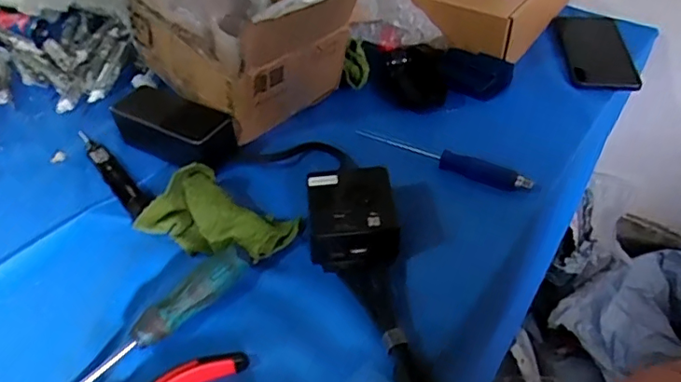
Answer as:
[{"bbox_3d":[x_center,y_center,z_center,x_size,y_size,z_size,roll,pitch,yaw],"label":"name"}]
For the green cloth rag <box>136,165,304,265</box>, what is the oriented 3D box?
[{"bbox_3d":[-0.113,0.022,0.488,0.136,0.034,0.068,20,48,19],"label":"green cloth rag"}]

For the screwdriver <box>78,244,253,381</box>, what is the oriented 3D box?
[{"bbox_3d":[-0.164,0.119,0.390,0.029,0.034,0.246,32,53,29],"label":"screwdriver"}]

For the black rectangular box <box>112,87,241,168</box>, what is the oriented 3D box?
[{"bbox_3d":[-0.176,-0.065,0.567,0.136,0.041,0.066,22,49,21],"label":"black rectangular box"}]

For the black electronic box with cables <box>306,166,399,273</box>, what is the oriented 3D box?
[{"bbox_3d":[0.009,0.024,0.467,0.072,0.045,0.081,-4,45,-4],"label":"black electronic box with cables"}]

